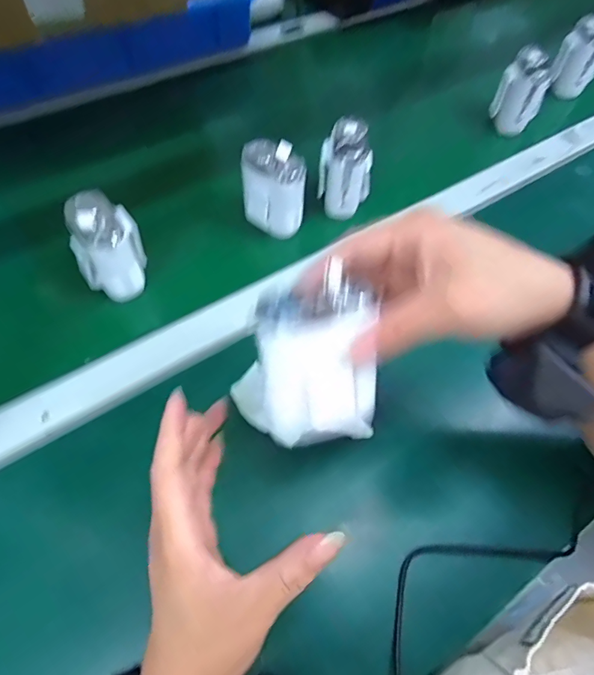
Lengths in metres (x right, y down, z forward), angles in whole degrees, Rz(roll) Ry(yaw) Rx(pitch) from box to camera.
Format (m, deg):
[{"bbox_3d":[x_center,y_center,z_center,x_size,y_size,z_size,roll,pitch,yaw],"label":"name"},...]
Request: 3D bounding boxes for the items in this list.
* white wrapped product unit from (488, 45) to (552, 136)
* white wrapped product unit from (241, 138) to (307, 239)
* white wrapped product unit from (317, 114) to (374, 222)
[{"bbox_3d":[0.301,-0.328,0.584,0.060,0.087,0.050,31,63,14],"label":"white wrapped product unit"},{"bbox_3d":[-0.025,-0.156,0.457,0.067,0.083,0.052,10,63,2],"label":"white wrapped product unit"},{"bbox_3d":[0.053,-0.186,0.483,0.059,0.082,0.065,1,59,-3],"label":"white wrapped product unit"}]

